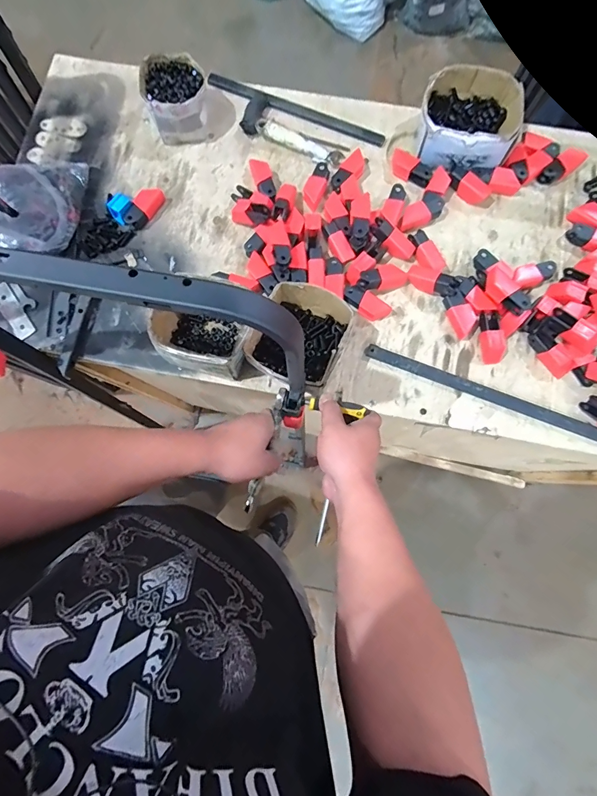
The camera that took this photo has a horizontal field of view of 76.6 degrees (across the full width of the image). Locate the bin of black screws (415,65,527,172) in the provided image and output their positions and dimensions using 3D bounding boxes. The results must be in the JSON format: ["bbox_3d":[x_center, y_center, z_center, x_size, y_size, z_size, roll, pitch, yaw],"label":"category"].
[{"bbox_3d":[0.318,-0.520,0.711,0.179,0.071,0.180,0,79,1],"label":"bin of black screws"}]

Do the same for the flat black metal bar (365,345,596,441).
[{"bbox_3d":[0.343,-0.001,0.634,0.471,0.012,0.028,21,80,5],"label":"flat black metal bar"}]

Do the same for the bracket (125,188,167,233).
[{"bbox_3d":[-0.286,-0.352,0.706,0.039,0.028,0.088,33,81,7],"label":"bracket"}]

